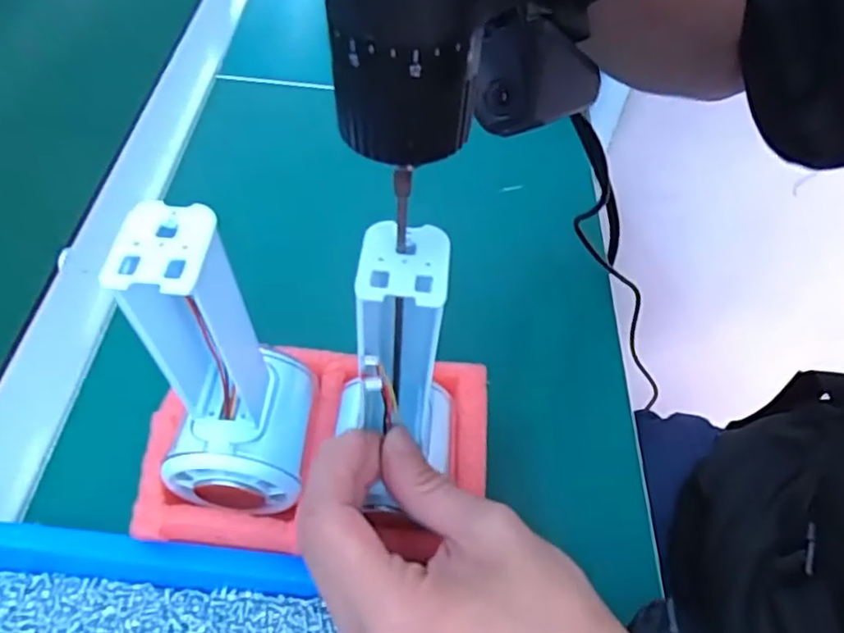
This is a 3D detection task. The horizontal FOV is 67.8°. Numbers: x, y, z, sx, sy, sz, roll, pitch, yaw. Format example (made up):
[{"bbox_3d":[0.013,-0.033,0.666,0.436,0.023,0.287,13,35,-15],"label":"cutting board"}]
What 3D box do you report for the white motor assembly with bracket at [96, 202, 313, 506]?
[{"bbox_3d":[-0.073,0.026,0.237,0.059,0.154,0.061,-5,54,-8],"label":"white motor assembly with bracket"}]

